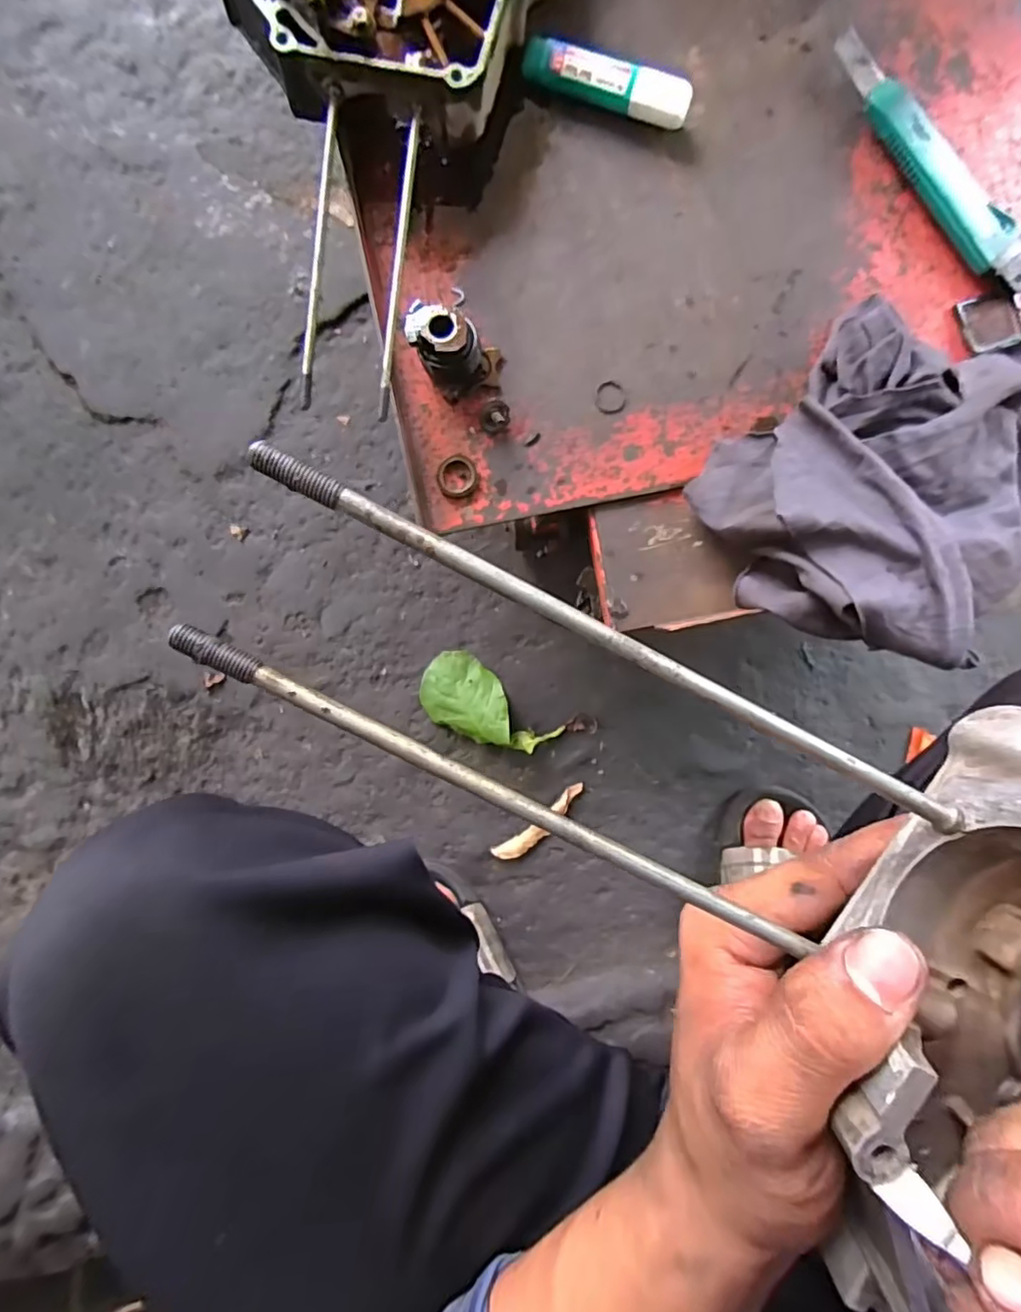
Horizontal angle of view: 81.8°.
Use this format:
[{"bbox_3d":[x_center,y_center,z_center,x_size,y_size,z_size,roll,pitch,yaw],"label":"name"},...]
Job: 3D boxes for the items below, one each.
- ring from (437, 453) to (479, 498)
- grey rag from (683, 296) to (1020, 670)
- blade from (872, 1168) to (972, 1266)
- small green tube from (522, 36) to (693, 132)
[{"bbox_3d":[-0.035,-0.119,0.391,0.027,0.004,0.028,0,93,-1],"label":"ring"},{"bbox_3d":[0.253,-0.118,0.369,0.191,0.056,0.256,42,92,-3],"label":"grey rag"},{"bbox_3d":[0.088,0.118,0.124,0.009,0.016,0.004,-31,117,-17],"label":"blade"},{"bbox_3d":[0.060,-0.355,0.368,0.105,0.018,0.023,15,93,-2],"label":"small green tube"}]

